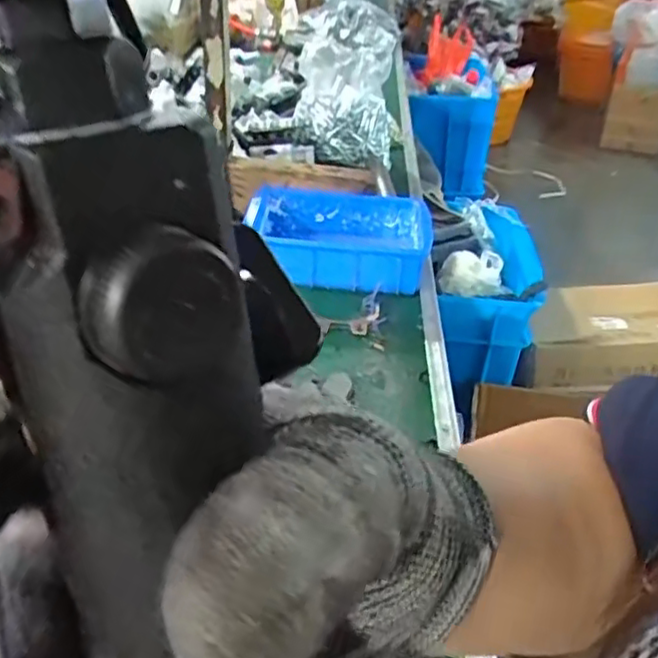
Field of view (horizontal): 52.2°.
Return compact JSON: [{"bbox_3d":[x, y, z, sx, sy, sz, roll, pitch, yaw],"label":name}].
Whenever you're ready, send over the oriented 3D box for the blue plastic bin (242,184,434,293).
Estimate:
[{"bbox_3d":[0.011,-0.106,0.788,0.211,0.058,0.146,1,34,-1],"label":"blue plastic bin"}]

